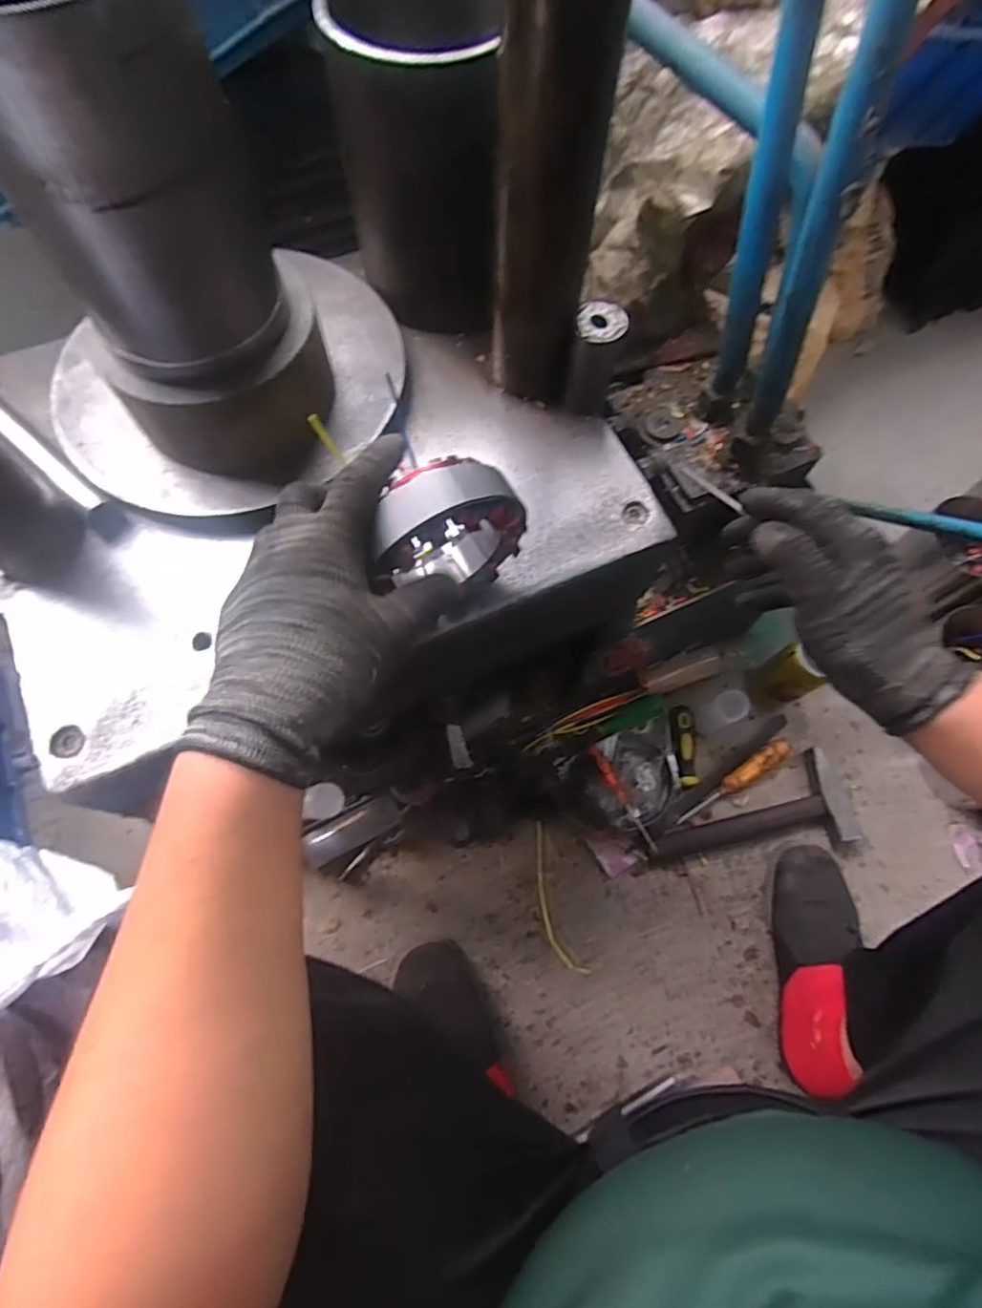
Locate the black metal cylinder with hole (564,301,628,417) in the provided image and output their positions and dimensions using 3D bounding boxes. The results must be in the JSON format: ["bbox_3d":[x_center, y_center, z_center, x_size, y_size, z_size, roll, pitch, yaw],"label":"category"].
[{"bbox_3d":[0.079,-0.222,0.466,0.034,0.076,0.033,8,69,2],"label":"black metal cylinder with hole"}]

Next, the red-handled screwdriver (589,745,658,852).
[{"bbox_3d":[0.168,0.179,0.770,0.017,0.022,0.144,-28,72,-11],"label":"red-handled screwdriver"}]

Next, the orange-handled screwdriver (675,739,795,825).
[{"bbox_3d":[0.326,0.170,0.817,0.181,0.026,0.029,-30,72,-12],"label":"orange-handled screwdriver"}]

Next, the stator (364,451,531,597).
[{"bbox_3d":[-0.029,-0.071,0.373,0.096,0.102,0.042,-31,72,-12],"label":"stator"}]

